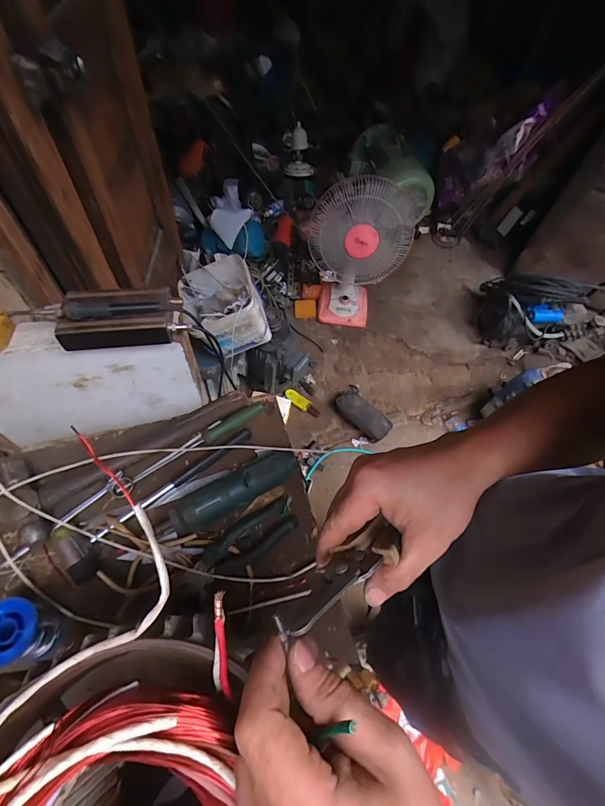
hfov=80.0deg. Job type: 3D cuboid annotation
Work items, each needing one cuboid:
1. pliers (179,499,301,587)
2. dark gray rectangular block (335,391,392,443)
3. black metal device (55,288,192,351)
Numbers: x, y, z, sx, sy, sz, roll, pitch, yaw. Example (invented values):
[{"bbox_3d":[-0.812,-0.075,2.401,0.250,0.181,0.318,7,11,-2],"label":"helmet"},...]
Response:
[{"bbox_3d":[-0.082,0.194,0.493,0.159,0.026,0.047,-31,66,-21],"label":"pliers"},{"bbox_3d":[0.250,0.044,1.488,0.135,0.073,0.248,-39,69,-24],"label":"dark gray rectangular block"},{"bbox_3d":[-0.255,-0.127,0.518,0.165,0.050,0.083,-5,59,-8],"label":"black metal device"}]

